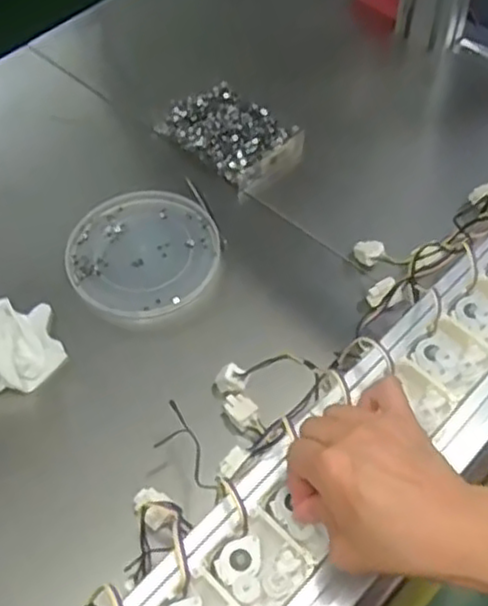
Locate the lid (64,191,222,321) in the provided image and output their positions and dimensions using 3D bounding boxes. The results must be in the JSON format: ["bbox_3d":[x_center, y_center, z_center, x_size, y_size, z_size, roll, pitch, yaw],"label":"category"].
[{"bbox_3d":[-0.110,-0.059,0.770,0.157,0.016,0.173,-24,58,-15],"label":"lid"}]

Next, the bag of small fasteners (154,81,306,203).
[{"bbox_3d":[-0.014,-0.205,0.864,0.112,0.022,0.171,-39,63,-23],"label":"bag of small fasteners"}]

